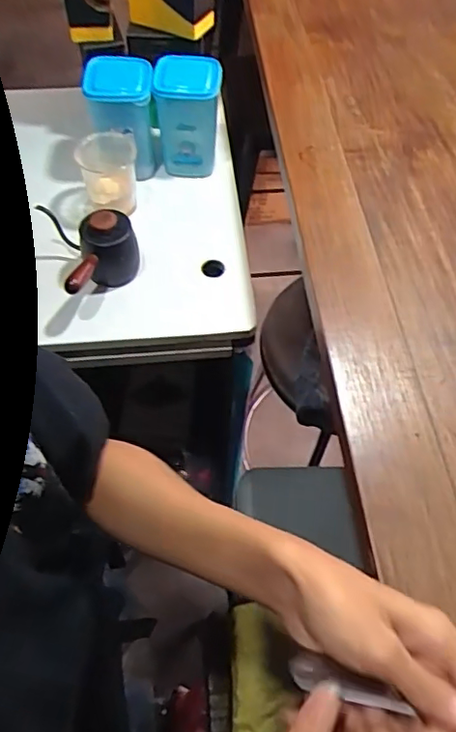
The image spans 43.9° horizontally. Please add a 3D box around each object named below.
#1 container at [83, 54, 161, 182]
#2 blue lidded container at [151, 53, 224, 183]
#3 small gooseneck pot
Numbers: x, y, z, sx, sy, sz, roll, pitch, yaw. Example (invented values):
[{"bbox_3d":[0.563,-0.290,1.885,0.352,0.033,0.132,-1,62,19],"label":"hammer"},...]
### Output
[{"bbox_3d":[-0.156,-0.374,0.861,0.095,0.148,0.096,-1,57,-1],"label":"container"},{"bbox_3d":[-0.059,-0.383,0.870,0.093,0.146,0.094,0,57,0],"label":"blue lidded container"},{"bbox_3d":[-0.179,-0.153,0.756,0.108,0.093,0.131,-24,60,-15],"label":"small gooseneck pot"}]

